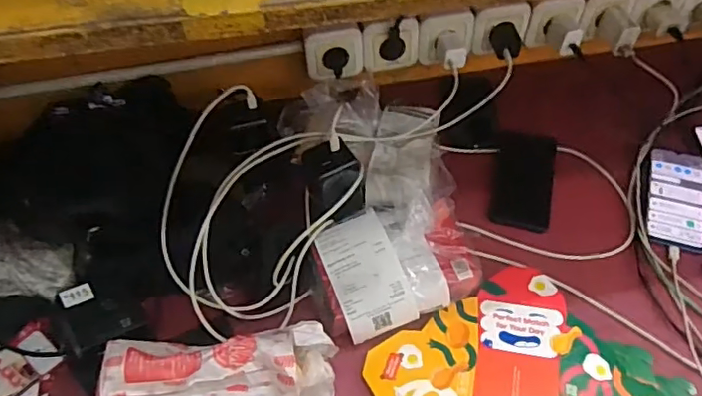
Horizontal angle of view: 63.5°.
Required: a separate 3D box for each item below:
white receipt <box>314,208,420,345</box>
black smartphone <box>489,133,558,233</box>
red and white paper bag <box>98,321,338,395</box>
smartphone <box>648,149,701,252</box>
[{"bbox_3d":[0.013,0.083,0.649,0.082,0.056,0.136,-17,53,-12],"label":"white receipt"},{"bbox_3d":[0.240,-0.026,0.786,0.077,0.011,0.156,11,60,11],"label":"black smartphone"},{"bbox_3d":[-0.136,0.179,0.595,0.233,0.069,0.079,-2,53,-1],"label":"red and white paper bag"},{"bbox_3d":[0.442,-0.001,0.769,0.073,0.012,0.174,11,49,16],"label":"smartphone"}]

